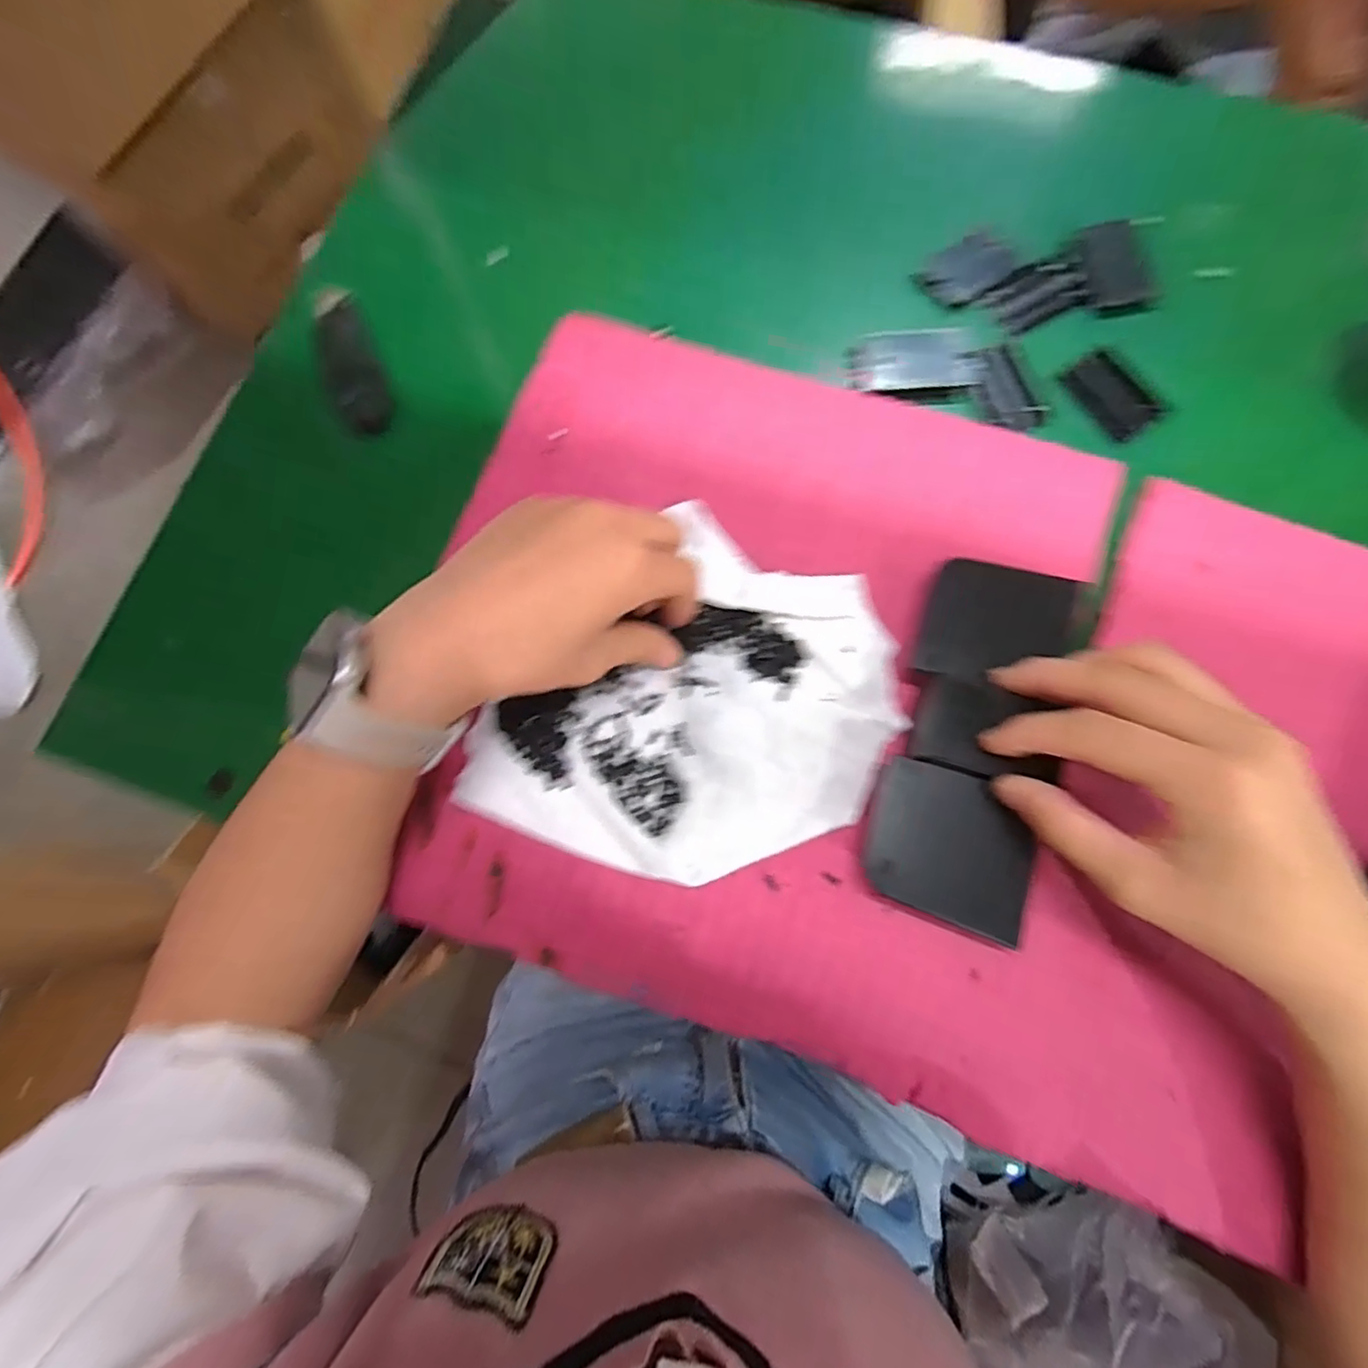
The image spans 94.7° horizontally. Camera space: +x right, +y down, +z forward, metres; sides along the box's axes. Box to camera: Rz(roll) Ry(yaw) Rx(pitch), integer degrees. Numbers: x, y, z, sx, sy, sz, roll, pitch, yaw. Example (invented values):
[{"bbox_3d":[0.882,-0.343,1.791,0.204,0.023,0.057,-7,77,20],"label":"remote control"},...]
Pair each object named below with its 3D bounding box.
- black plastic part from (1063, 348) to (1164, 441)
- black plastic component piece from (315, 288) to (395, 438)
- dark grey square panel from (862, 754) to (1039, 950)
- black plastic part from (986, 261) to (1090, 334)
[{"bbox_3d":[0.233,-0.158,0.343,0.033,0.004,0.048,-36,78,-7],"label":"black plastic part"},{"bbox_3d":[-0.190,-0.183,0.360,0.030,0.025,0.092,-22,77,-4],"label":"black plastic component piece"},{"bbox_3d":[0.115,0.070,0.271,0.070,0.004,0.060,18,86,7],"label":"dark grey square panel"},{"bbox_3d":[0.201,-0.221,0.358,0.050,0.008,0.033,-29,78,-6],"label":"black plastic part"}]

